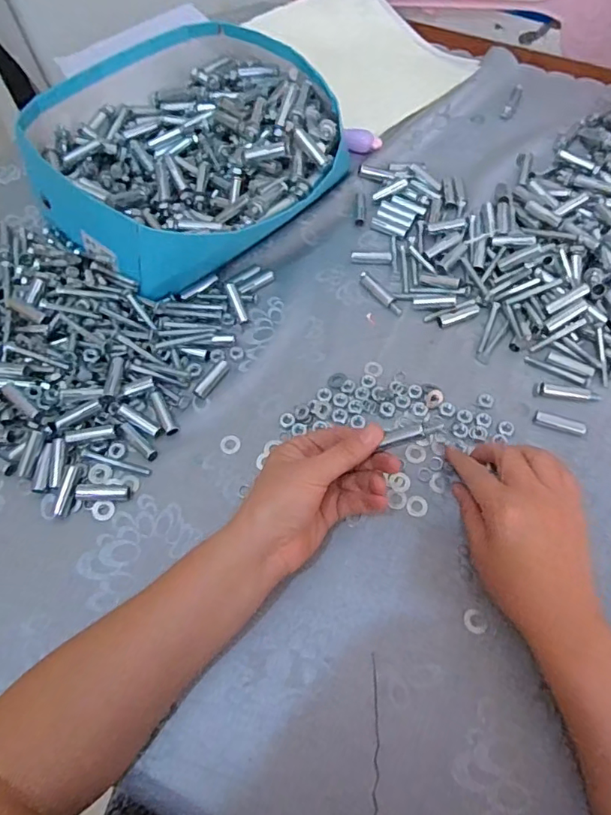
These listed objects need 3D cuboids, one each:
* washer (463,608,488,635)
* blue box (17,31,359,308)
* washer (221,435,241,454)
[{"bbox_3d":[0.120,0.151,0.372,0.016,0.004,0.017,0,64,1],"label":"washer"},{"bbox_3d":[-0.115,-0.256,0.536,0.289,0.085,0.288,39,71,18],"label":"blue box"},{"bbox_3d":[-0.063,0.030,0.439,0.016,0.004,0.017,0,64,1],"label":"washer"}]

